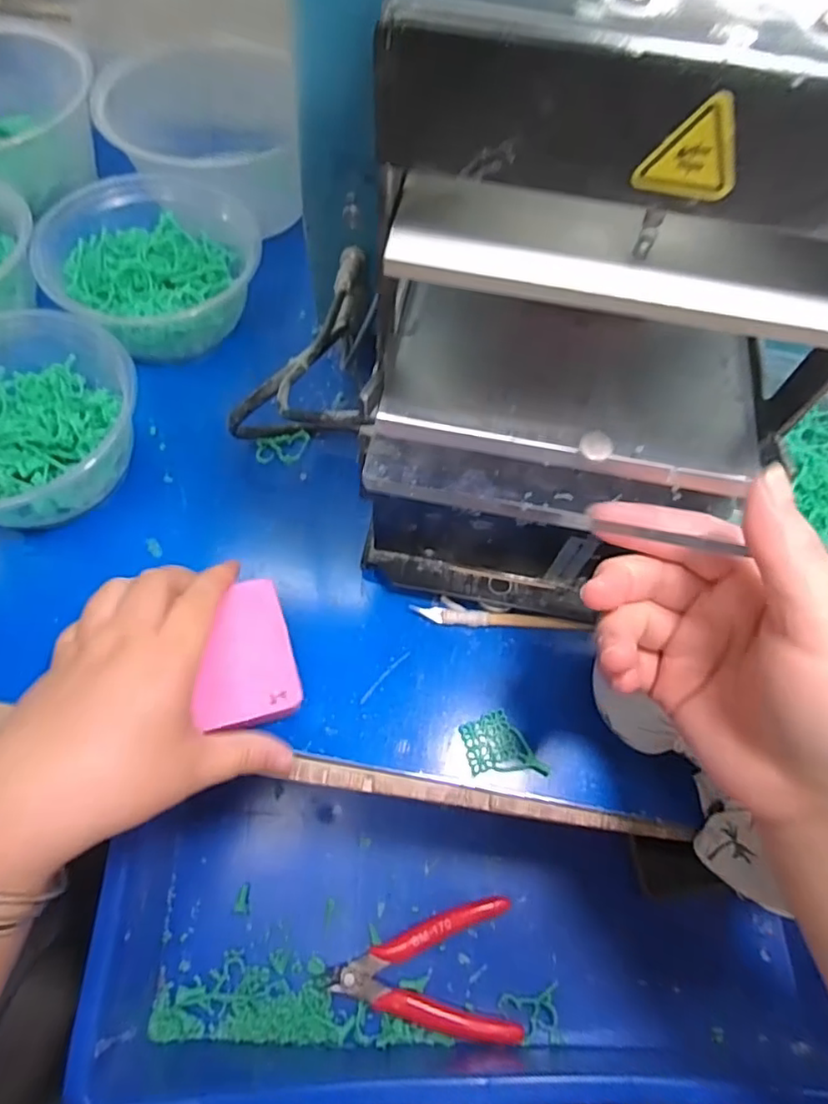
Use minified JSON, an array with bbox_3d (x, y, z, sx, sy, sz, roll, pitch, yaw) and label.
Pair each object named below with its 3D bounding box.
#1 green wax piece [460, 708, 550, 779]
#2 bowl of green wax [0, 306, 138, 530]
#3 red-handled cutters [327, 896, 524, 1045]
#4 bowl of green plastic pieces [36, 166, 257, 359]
[{"bbox_3d":[0.044,0.101,0.310,0.034,0.005,0.037,-19,66,-13],"label":"green wax piece"},{"bbox_3d":[-0.230,-0.075,0.355,0.123,0.062,0.127,1,63,-3],"label":"bowl of green wax"},{"bbox_3d":[0.007,0.266,0.379,0.113,0.013,0.075,-3,64,-5],"label":"red-handled cutters"},{"bbox_3d":[-0.178,-0.190,0.408,0.111,0.066,0.122,1,63,-3],"label":"bowl of green plastic pieces"}]

